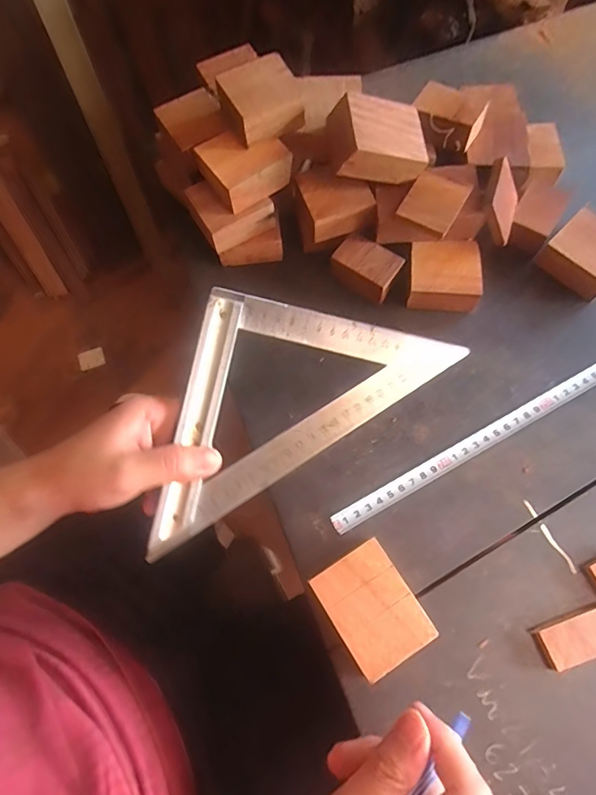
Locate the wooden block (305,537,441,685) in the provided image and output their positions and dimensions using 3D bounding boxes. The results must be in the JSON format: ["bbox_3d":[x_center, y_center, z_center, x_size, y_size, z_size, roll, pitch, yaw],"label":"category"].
[{"bbox_3d":[0.050,0.144,0.327,0.054,0.029,0.072,-31,72,-10],"label":"wooden block"}]

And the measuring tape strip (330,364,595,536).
[{"bbox_3d":[0.240,-0.015,0.391,0.479,0.005,0.015,-28,74,-8],"label":"measuring tape strip"}]

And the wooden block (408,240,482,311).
[{"bbox_3d":[0.127,-0.107,0.416,0.060,0.029,0.055,5,70,4],"label":"wooden block"}]

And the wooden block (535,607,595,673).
[{"bbox_3d":[0.194,0.162,0.322,0.057,0.010,0.027,-20,70,-6],"label":"wooden block"}]

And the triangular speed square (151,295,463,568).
[{"bbox_3d":[-0.020,-0.014,0.334,0.247,0.009,0.128,-33,93,-9],"label":"triangular speed square"}]

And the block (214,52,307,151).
[{"bbox_3d":[-0.029,-0.239,0.381,0.057,0.028,0.054,-25,70,-6],"label":"block"}]

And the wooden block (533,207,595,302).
[{"bbox_3d":[0.253,-0.124,0.417,0.058,0.030,0.060,-41,74,-13],"label":"wooden block"}]

